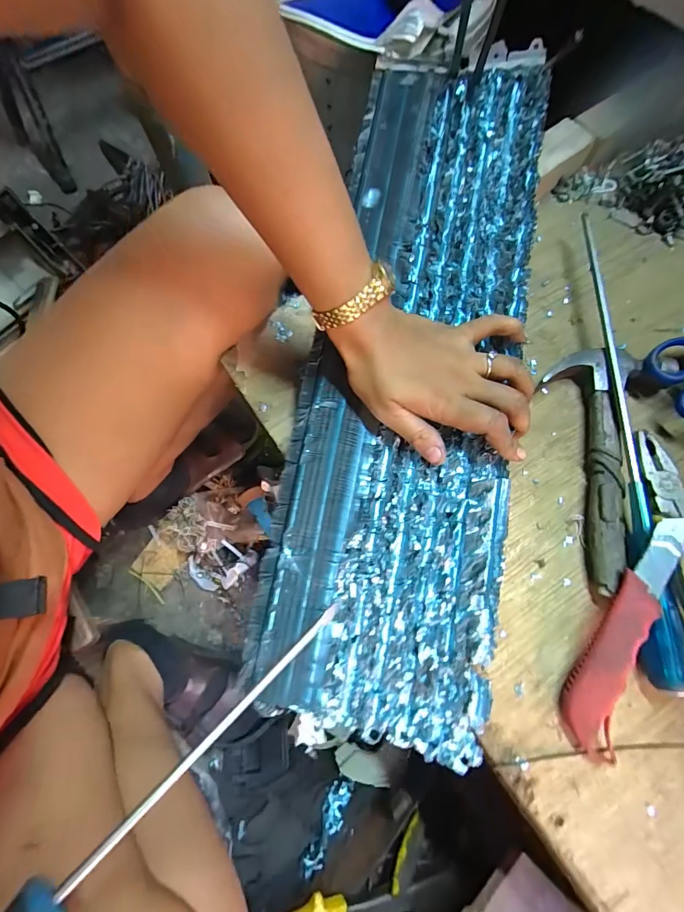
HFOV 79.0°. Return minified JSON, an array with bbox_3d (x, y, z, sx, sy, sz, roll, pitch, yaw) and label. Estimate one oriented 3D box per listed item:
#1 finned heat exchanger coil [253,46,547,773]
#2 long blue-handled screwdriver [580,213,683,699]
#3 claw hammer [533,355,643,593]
[{"bbox_3d":[0.057,-0.081,0.333,0.164,0.029,0.570,10,79,2],"label":"finned heat exchanger coil"},{"bbox_3d":[0.222,-0.025,0.329,0.035,0.031,0.377,3,72,1],"label":"long blue-handled screwdriver"},{"bbox_3d":[0.187,0.002,0.327,0.068,0.023,0.191,14,72,5],"label":"claw hammer"}]

